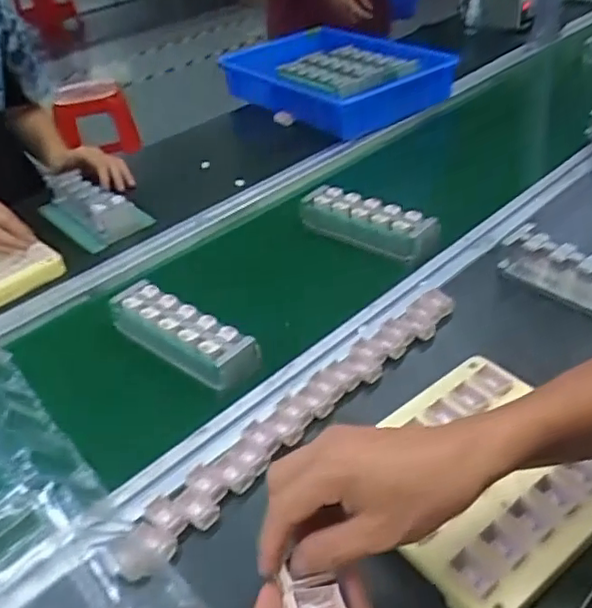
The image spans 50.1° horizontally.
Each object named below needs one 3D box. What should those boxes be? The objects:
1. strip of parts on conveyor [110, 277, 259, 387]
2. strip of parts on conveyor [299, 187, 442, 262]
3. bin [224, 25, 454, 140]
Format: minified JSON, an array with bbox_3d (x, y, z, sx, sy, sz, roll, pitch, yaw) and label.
[{"bbox_3d":[-0.126,0.032,0.701,0.199,0.043,0.060,24,46,35],"label":"strip of parts on conveyor"},{"bbox_3d":[0.095,-0.108,0.850,0.198,0.046,0.059,22,45,33],"label":"strip of parts on conveyor"},{"bbox_3d":[0.079,-0.457,1.247,0.308,0.085,0.391,-30,42,-28],"label":"bin"}]

